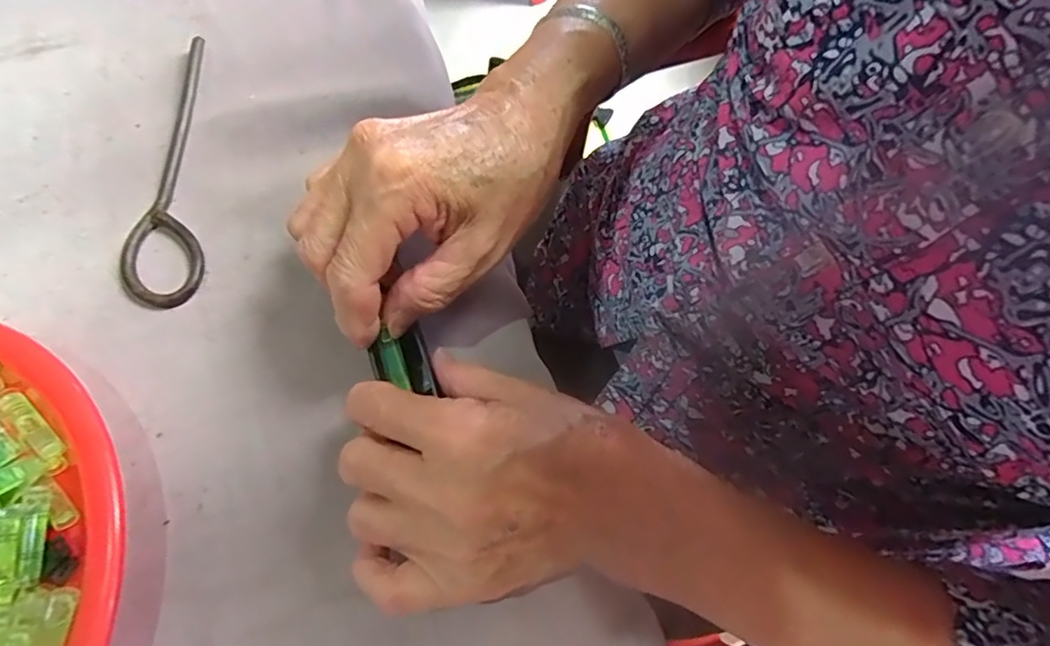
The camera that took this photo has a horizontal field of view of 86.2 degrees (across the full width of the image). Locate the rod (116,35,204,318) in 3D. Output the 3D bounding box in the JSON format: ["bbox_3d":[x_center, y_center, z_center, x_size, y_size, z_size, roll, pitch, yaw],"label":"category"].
[{"bbox_3d":[-0.205,-0.089,0.318,0.042,0.008,0.176,-11,69,-3],"label":"rod"}]

